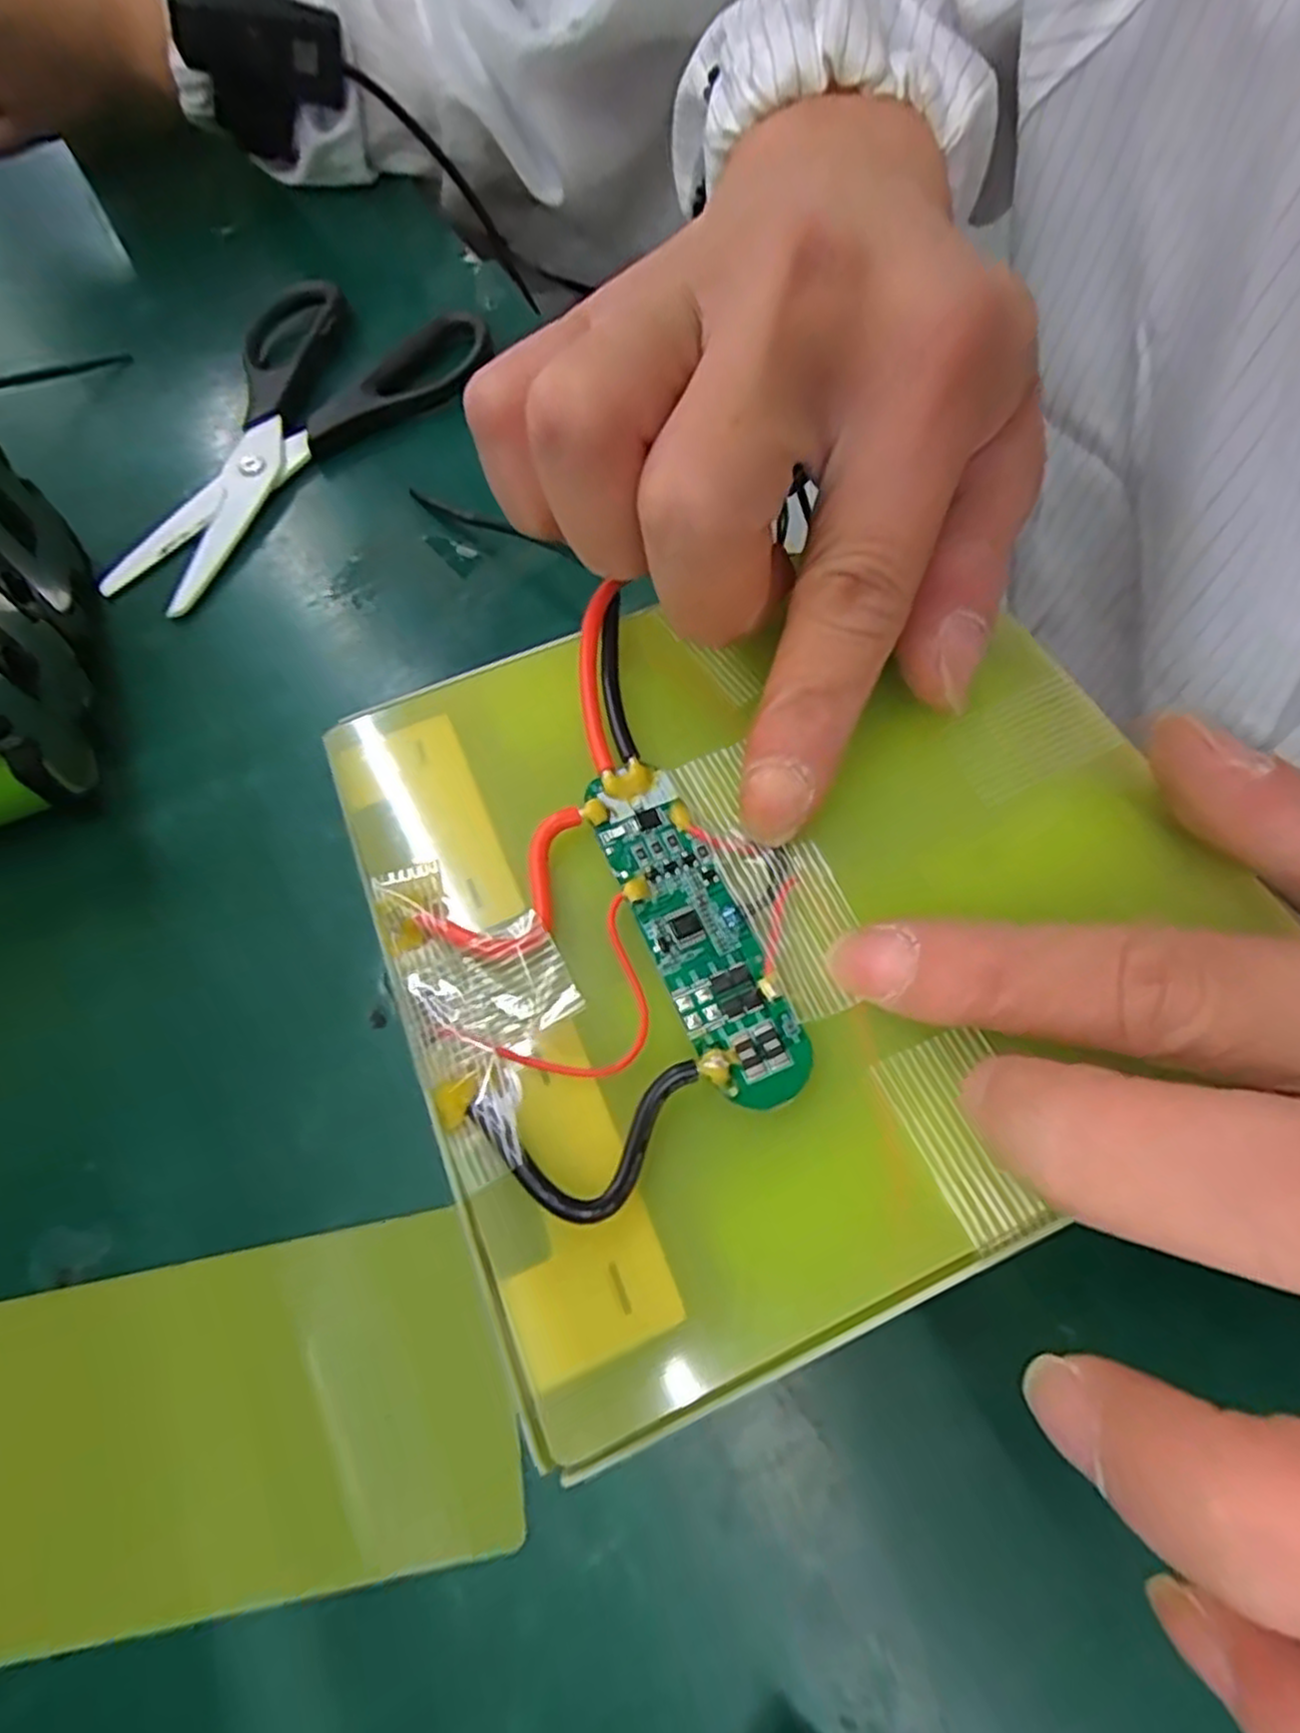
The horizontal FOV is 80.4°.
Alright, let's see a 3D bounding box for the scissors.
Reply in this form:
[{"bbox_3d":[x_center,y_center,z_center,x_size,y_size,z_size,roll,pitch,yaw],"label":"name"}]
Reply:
[{"bbox_3d":[-0.155,-0.180,0.315,0.104,0.016,0.182,25,67,14],"label":"scissors"}]

